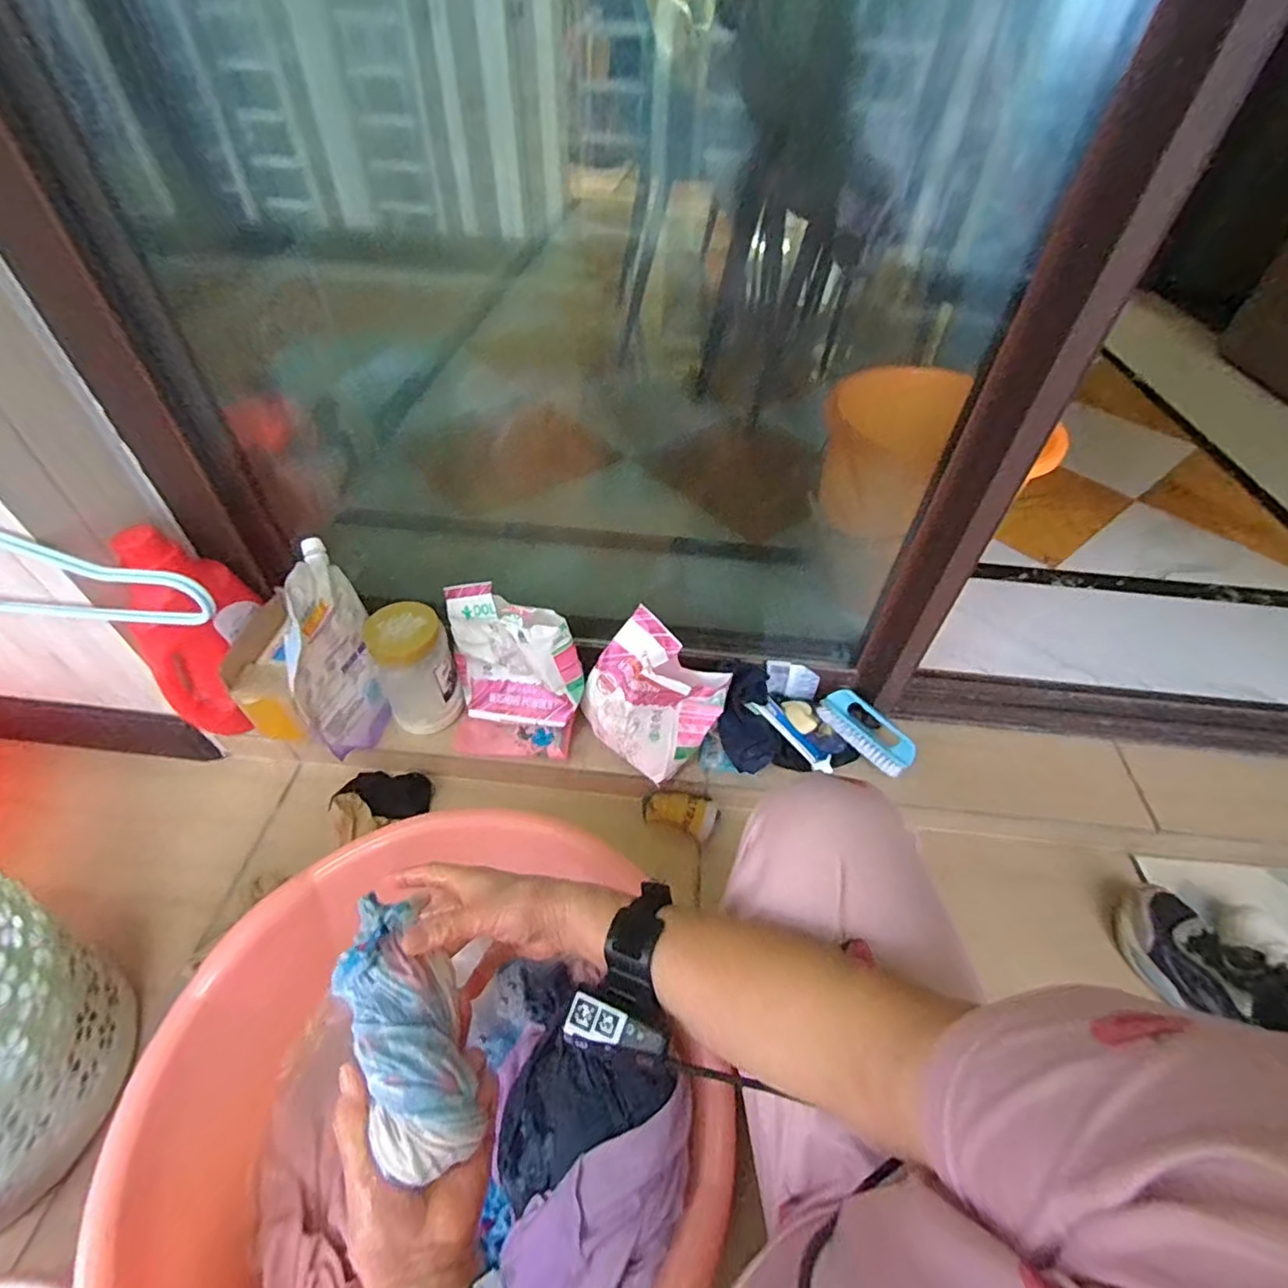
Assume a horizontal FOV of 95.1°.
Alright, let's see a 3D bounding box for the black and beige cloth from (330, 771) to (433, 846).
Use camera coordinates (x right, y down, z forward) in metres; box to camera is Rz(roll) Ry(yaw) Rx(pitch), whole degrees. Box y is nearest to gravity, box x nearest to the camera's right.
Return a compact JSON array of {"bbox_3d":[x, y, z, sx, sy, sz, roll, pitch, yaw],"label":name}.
[{"bbox_3d":[-0.367,0.214,0.829,0.121,0.031,0.084,-20,52,-20],"label":"black and beige cloth"}]

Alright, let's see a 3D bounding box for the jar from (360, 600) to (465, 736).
[{"bbox_3d":[-0.313,0.033,0.816,0.098,0.161,0.104,2,48,-2],"label":"jar"}]

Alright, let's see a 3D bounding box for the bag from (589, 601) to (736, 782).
[{"bbox_3d":[0.010,0.069,0.794,0.163,0.155,0.128,33,54,24],"label":"bag"}]

